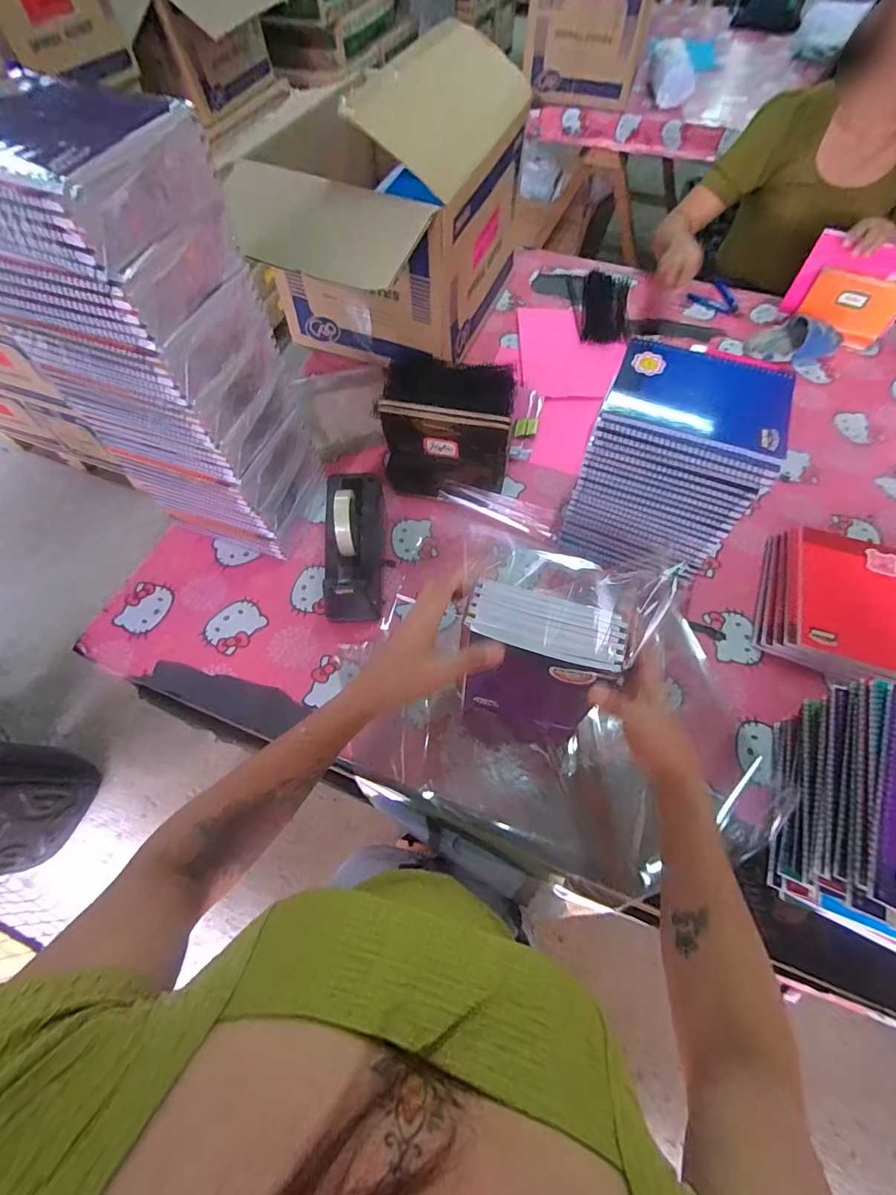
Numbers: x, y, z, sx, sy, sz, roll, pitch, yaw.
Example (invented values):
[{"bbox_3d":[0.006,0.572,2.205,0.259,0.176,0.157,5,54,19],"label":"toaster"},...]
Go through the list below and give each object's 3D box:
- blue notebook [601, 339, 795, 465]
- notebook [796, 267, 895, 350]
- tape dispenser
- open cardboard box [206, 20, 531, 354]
[{"bbox_3d":[0.292,-0.234,0.559,0.193,0.014,0.140,19,64,11],"label":"blue notebook"},{"bbox_3d":[0.775,-0.559,0.933,0.154,0.111,0.013,29,49,18],"label":"notebook"},{"bbox_3d":[-0.135,-0.074,0.681,0.081,0.119,0.209,1,62,1],"label":"tape dispenser"},{"bbox_3d":[-0.103,-0.617,0.822,0.309,0.365,0.538,21,64,11],"label":"open cardboard box"}]

